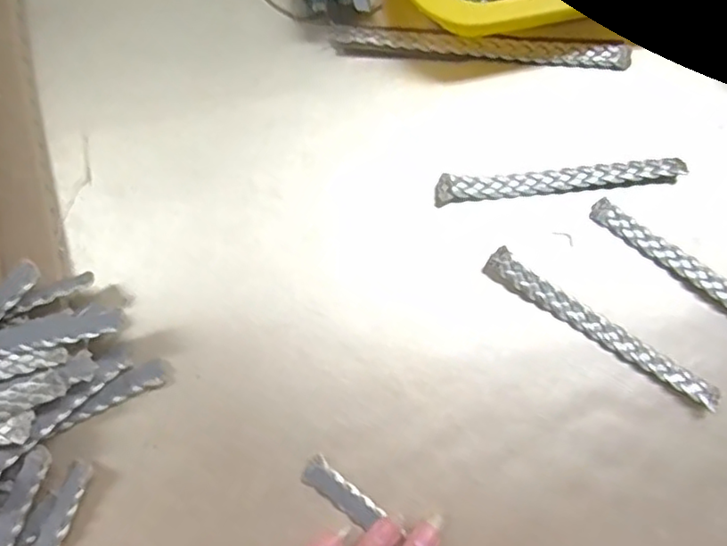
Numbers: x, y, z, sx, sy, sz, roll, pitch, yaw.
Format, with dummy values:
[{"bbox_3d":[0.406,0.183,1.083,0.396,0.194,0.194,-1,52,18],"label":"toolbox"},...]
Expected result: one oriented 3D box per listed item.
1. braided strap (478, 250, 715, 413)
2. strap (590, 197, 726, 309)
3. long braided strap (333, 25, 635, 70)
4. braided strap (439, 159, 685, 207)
[{"bbox_3d":[0.123,0.028,0.322,0.132,0.010,0.013,32,79,5],"label":"braided strap"},{"bbox_3d":[0.180,0.004,0.331,0.133,0.006,0.013,38,80,6],"label":"strap"},{"bbox_3d":[0.068,-0.131,0.356,0.167,0.005,0.018,3,78,-1],"label":"long braided strap"},{"bbox_3d":[0.107,-0.051,0.339,0.136,0.006,0.013,-6,78,-3],"label":"braided strap"}]

